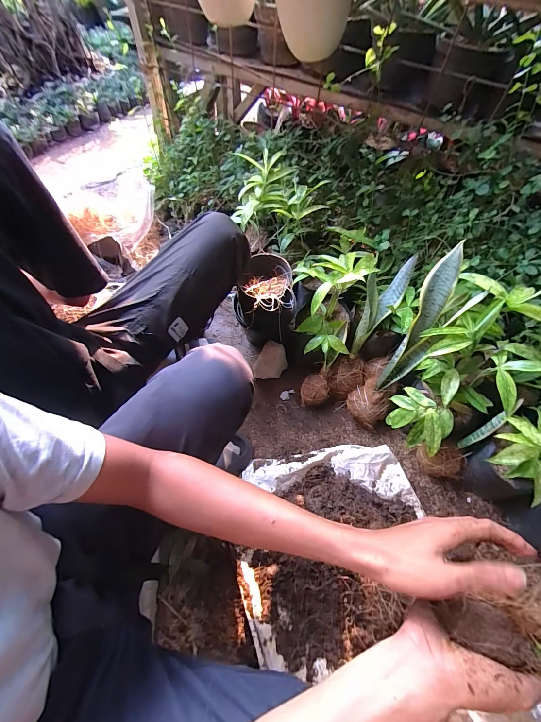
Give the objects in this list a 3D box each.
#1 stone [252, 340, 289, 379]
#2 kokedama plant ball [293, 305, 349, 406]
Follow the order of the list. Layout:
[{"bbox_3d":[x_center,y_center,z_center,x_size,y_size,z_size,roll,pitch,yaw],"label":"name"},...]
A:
[{"bbox_3d":[-0.001,0.002,0.896,0.097,0.083,0.089,1,59,-1],"label":"stone"},{"bbox_3d":[0.129,-0.005,0.817,0.117,0.072,0.258,4,102,1],"label":"kokedama plant ball"}]

